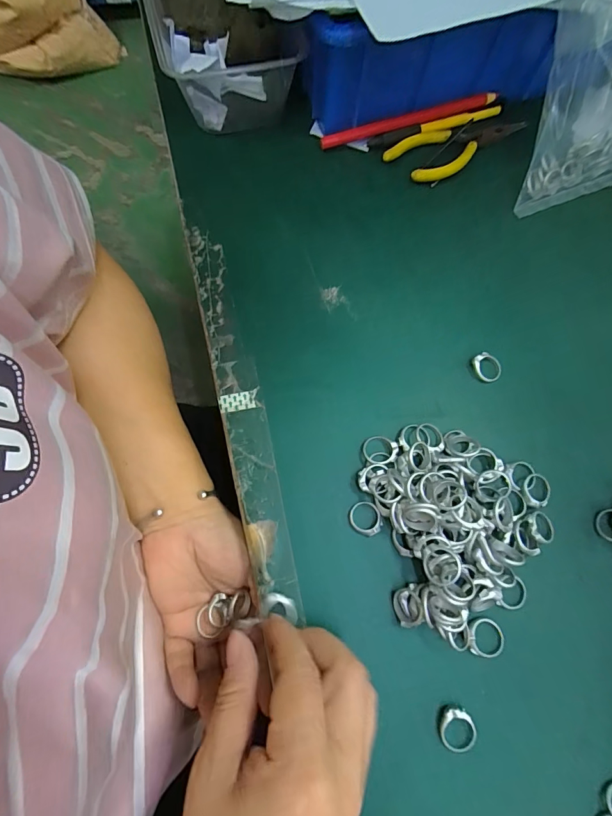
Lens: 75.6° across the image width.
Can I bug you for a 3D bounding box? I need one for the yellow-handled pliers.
[{"bbox_3d":[0.133,-0.229,0.343,0.133,0.010,0.045,-26,75,-10],"label":"yellow-handled pliers"}]

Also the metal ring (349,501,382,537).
[{"bbox_3d":[0.038,0.070,0.250,0.019,0.005,0.021,-25,75,-9],"label":"metal ring"}]

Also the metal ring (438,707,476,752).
[{"bbox_3d":[0.084,0.178,0.218,0.020,0.005,0.022,1,72,-2],"label":"metal ring"}]

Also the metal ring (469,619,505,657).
[{"bbox_3d":[0.106,0.135,0.231,0.023,0.008,0.021,1,72,-2],"label":"metal ring"}]

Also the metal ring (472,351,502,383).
[{"bbox_3d":[0.131,-0.029,0.284,0.019,0.004,0.022,-18,91,-4],"label":"metal ring"}]

